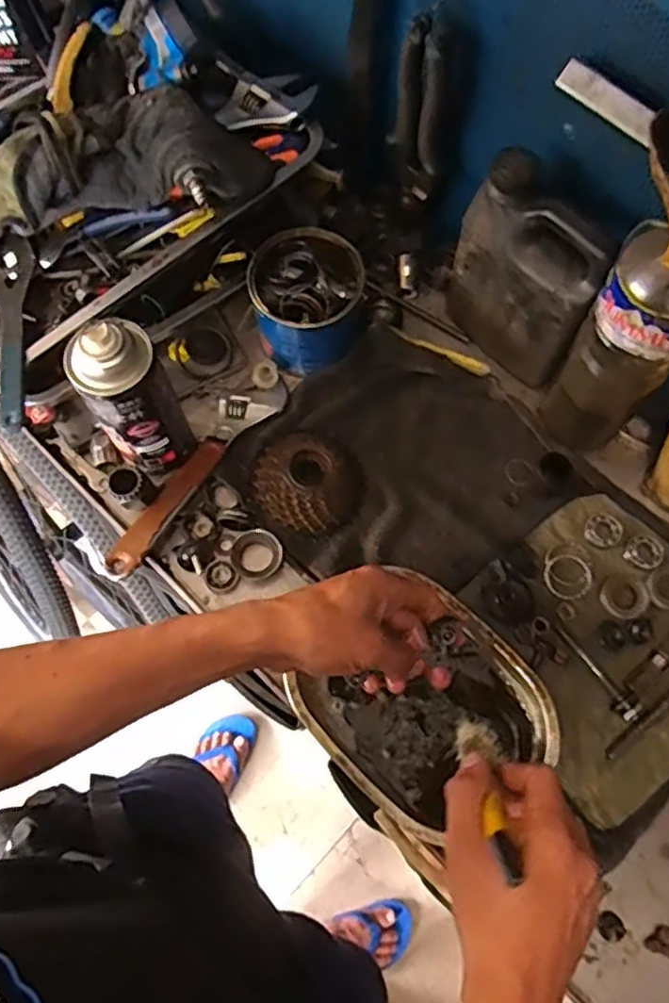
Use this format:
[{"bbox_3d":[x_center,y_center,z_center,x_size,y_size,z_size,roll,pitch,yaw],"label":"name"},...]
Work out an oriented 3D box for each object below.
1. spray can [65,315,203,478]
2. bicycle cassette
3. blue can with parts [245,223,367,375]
[{"bbox_3d":[-0.161,-0.080,0.545,0.064,0.184,0.060,-33,73,-12],"label":"spray can"},{"bbox_3d":[-0.021,-0.023,0.605,0.094,0.032,0.098,0,70,0],"label":"bicycle cassette"},{"bbox_3d":[-0.025,-0.184,0.628,0.097,0.094,0.099,0,70,0],"label":"blue can with parts"}]

